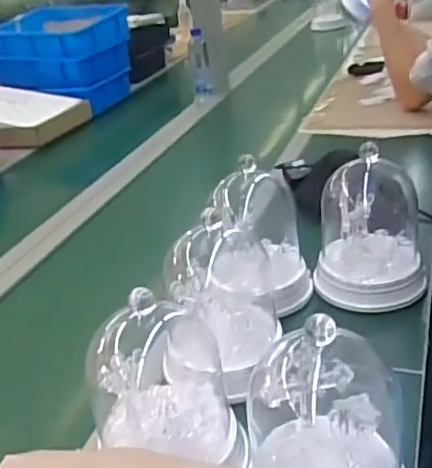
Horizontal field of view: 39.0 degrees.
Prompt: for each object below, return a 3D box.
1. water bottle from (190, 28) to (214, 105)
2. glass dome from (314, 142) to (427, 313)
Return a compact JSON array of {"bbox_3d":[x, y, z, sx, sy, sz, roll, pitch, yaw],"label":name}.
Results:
[{"bbox_3d":[-0.043,-0.473,1.747,0.057,0.207,0.057,-4,28,6],"label":"water bottle"},{"bbox_3d":[0.214,-0.020,0.845,0.146,0.207,0.157,1,28,15],"label":"glass dome"}]

